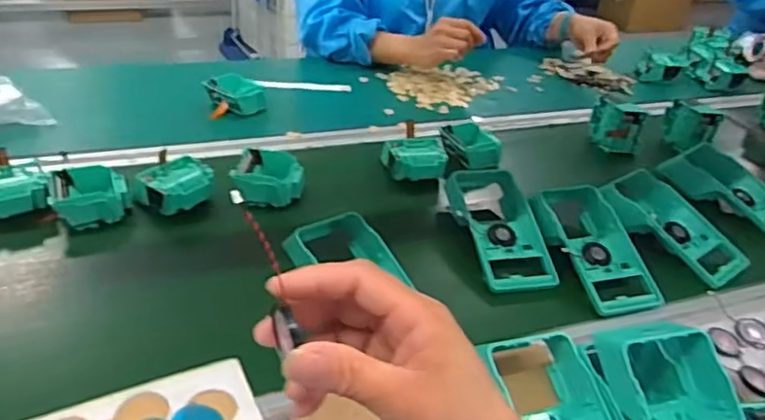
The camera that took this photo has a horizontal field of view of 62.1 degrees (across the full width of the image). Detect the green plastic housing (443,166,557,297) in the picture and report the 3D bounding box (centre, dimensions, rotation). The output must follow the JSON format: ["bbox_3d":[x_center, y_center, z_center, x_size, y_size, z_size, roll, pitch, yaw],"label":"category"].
[{"bbox_3d":[0.135,0.014,0.746,0.096,0.044,0.194,-1,34,-12],"label":"green plastic housing"}]

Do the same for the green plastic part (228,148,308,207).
[{"bbox_3d":[-0.138,-0.043,0.781,0.080,0.032,0.089,5,34,-3],"label":"green plastic part"}]

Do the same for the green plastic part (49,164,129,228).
[{"bbox_3d":[-0.340,-0.016,0.739,0.086,0.041,0.073,-5,35,-18],"label":"green plastic part"}]

